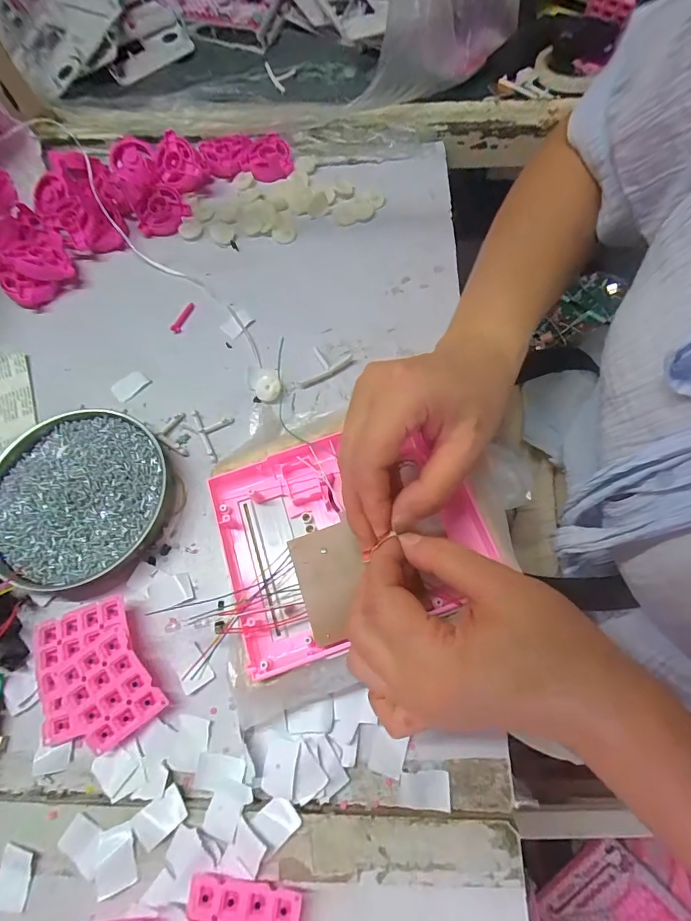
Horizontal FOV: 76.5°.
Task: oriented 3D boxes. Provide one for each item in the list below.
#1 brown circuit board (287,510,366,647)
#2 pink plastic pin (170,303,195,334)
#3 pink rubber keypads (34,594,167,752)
[{"bbox_3d":[-0.008,0.075,0.274,0.042,0.010,0.068,-18,68,-5],"label":"brown circuit board"},{"bbox_3d":[-0.151,-0.132,0.407,0.005,0.008,0.032,24,70,13],"label":"pink plastic pin"},{"bbox_3d":[-0.166,0.138,0.280,0.071,0.023,0.088,-32,70,-10],"label":"pink rubber keypads"}]

